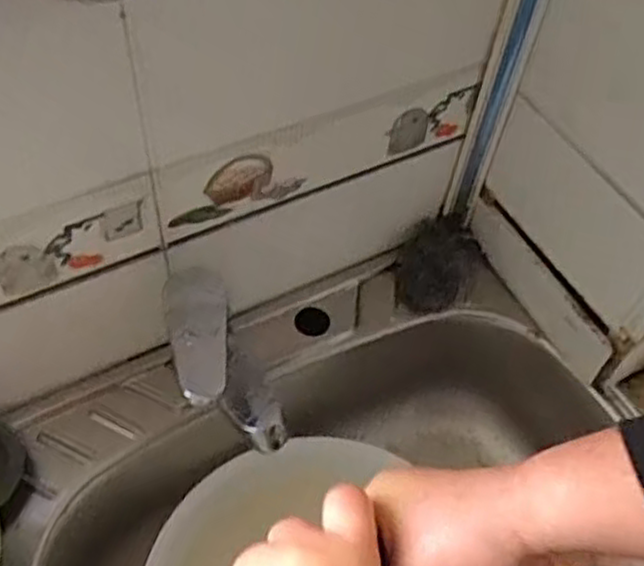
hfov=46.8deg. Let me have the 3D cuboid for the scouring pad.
[{"bbox_3d":[0.103,-0.016,0.691,0.068,0.036,0.096,25,55,12],"label":"scouring pad"}]

